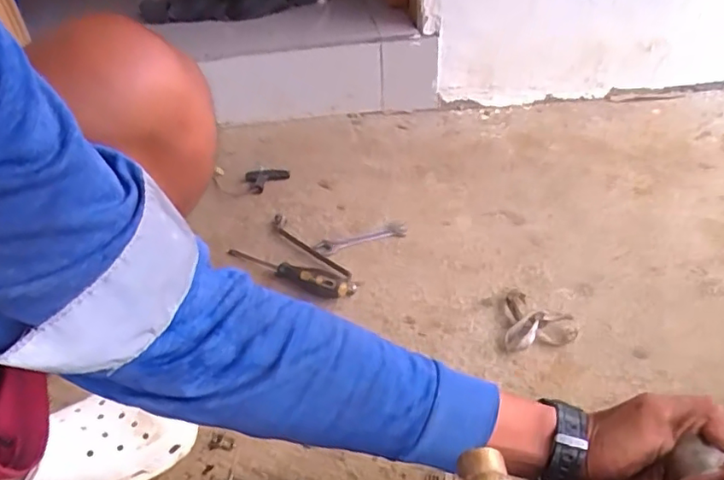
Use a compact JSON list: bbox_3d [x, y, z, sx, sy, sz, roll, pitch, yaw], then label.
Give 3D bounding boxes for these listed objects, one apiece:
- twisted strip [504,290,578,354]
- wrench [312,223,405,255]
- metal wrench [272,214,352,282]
[{"bbox_3d":[0.230,0.103,0.726,0.087,0.026,0.106,7,39,10],"label":"twisted strip"},{"bbox_3d":[0.000,-0.001,0.872,0.145,0.011,0.033,-14,40,-17],"label":"wrench"},{"bbox_3d":[-0.080,0.012,0.846,0.023,0.011,0.187,-27,45,-29],"label":"metal wrench"}]

